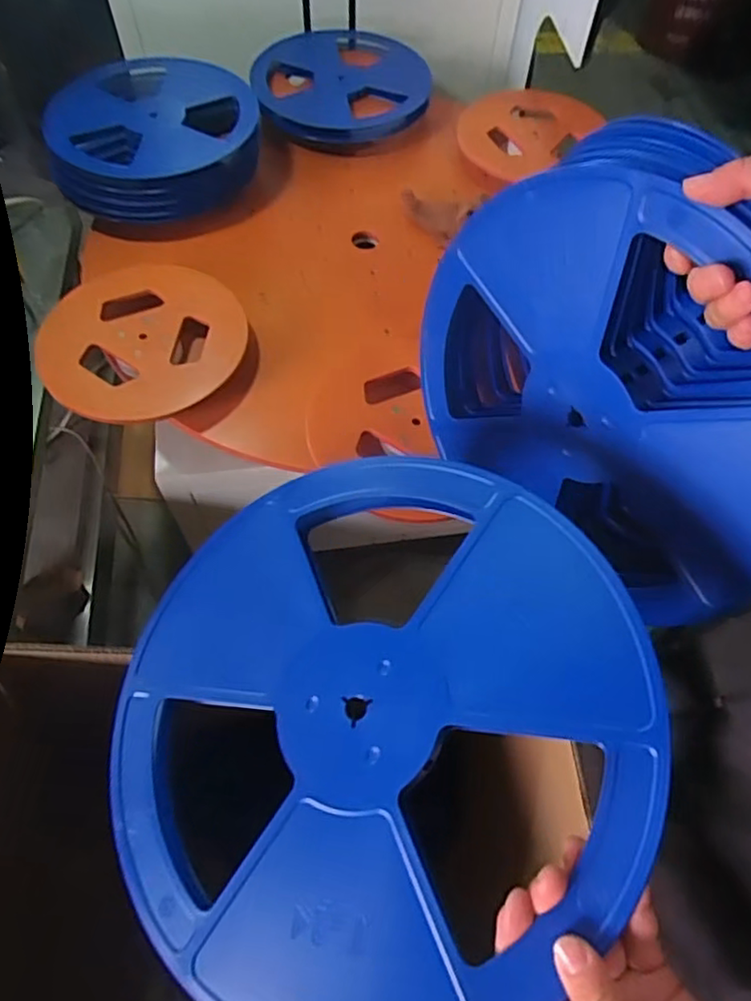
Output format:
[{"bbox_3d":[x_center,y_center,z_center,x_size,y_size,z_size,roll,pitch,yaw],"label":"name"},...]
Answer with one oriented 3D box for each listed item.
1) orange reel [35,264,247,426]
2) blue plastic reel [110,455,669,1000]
[{"bbox_3d":[-0.293,-0.208,0.818,0.251,0.027,0.226,-15,66,-13],"label":"orange reel"},{"bbox_3d":[-0.009,0.121,0.366,0.307,0.012,0.306,7,69,22],"label":"blue plastic reel"}]

